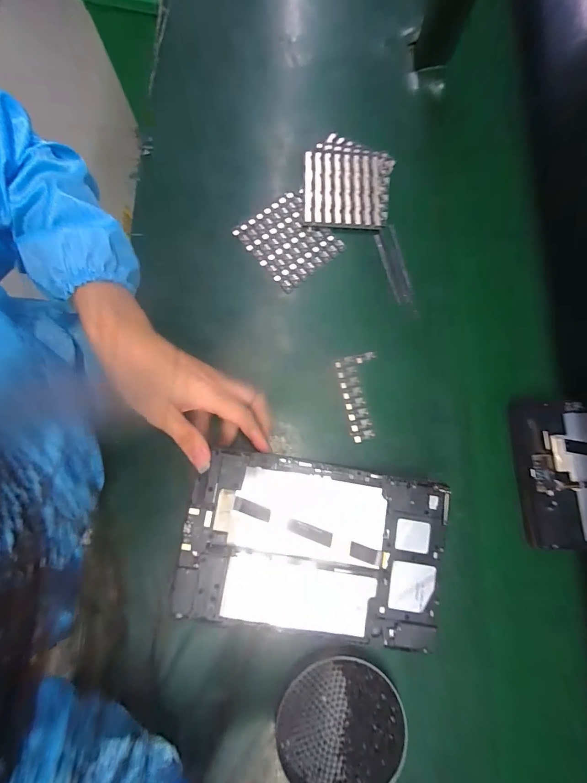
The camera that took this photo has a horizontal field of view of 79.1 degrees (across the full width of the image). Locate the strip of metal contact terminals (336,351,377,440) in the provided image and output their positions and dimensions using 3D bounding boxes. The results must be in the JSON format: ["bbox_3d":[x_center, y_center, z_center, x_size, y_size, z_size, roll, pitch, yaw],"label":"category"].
[{"bbox_3d":[0.076,0.005,0.390,0.045,0.004,0.094,-10,75,-3],"label":"strip of metal contact terminals"}]

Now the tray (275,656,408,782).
[{"bbox_3d":[0.041,0.298,0.313,0.110,0.010,0.105,1,80,-4],"label":"tray"}]

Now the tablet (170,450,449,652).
[{"bbox_3d":[0.021,0.144,0.329,0.235,0.012,0.149,11,80,-3],"label":"tablet"}]

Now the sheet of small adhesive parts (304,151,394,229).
[{"bbox_3d":[0.068,-0.252,0.445,0.108,0.011,0.107,2,79,-3],"label":"sheet of small adhesive parts"}]

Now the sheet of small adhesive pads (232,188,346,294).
[{"bbox_3d":[-0.004,-0.181,0.425,0.094,0.004,0.099,-39,83,-10],"label":"sheet of small adhesive pads"}]

